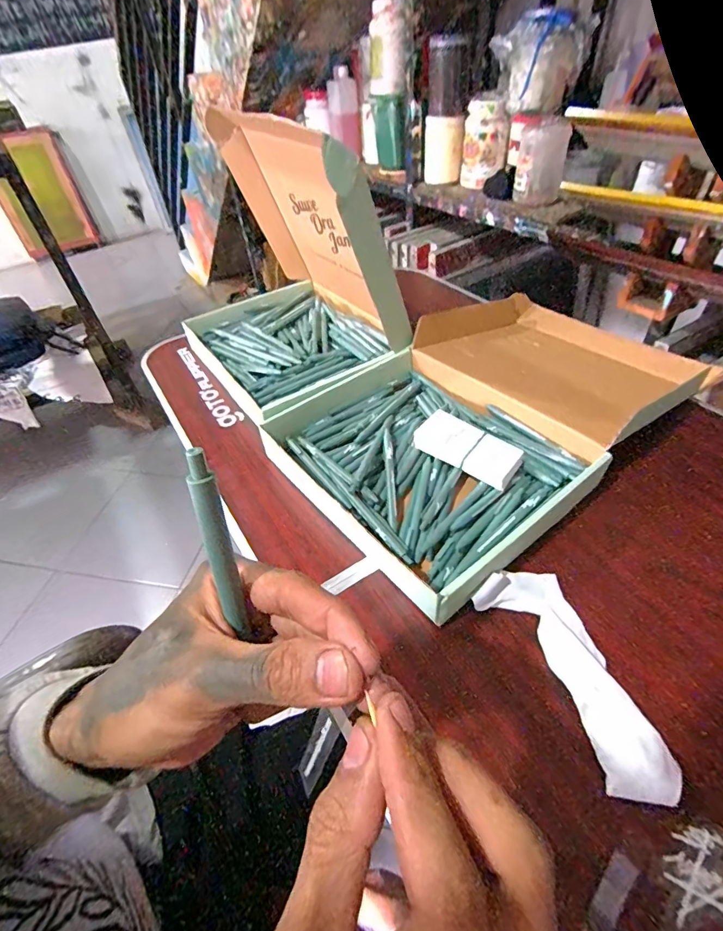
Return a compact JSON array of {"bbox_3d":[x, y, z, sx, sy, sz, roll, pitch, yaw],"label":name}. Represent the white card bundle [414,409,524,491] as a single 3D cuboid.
[{"bbox_3d":[0.121,-0.019,0.498,0.117,0.028,0.049,29,55,28],"label":"white card bundle"}]

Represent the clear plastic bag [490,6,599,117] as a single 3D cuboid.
[{"bbox_3d":[0.343,-0.774,0.839,0.129,0.144,0.134,-18,47,-12],"label":"clear plastic bag"}]

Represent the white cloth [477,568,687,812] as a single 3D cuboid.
[{"bbox_3d":[0.170,0.165,0.352,0.073,0.024,0.180,-19,47,-12],"label":"white cloth"}]

